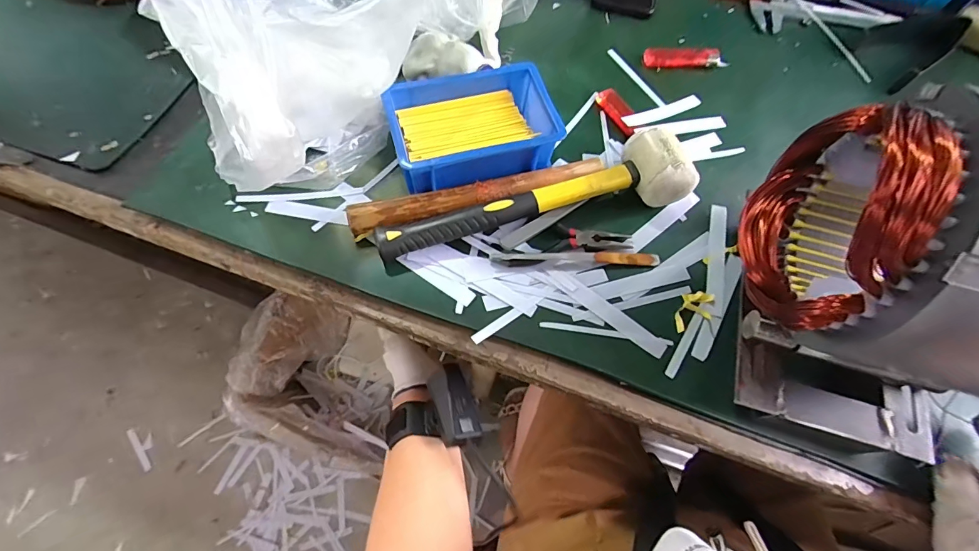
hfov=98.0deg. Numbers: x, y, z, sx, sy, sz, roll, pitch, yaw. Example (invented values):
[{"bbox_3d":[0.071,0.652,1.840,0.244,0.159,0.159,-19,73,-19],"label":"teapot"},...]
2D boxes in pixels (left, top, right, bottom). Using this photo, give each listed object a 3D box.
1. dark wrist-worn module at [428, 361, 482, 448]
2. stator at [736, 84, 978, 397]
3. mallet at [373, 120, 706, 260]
[{"bbox_3d":[-0.031,0.111,0.373,0.031,0.017,0.066,-18,68,-11],"label":"dark wrist-worn module"},{"bbox_3d":[0.264,-0.017,0.240,0.183,0.125,0.129,22,67,7],"label":"stator"},{"bbox_3d":[0.041,-0.062,0.371,0.273,0.042,0.062,-17,68,-10],"label":"mallet"}]

